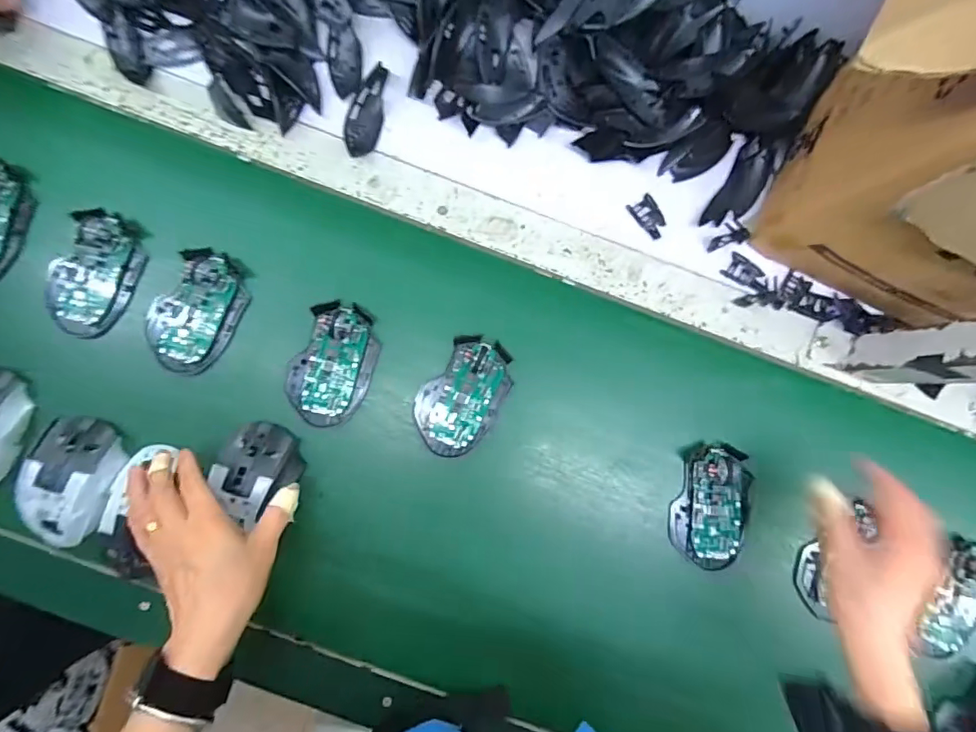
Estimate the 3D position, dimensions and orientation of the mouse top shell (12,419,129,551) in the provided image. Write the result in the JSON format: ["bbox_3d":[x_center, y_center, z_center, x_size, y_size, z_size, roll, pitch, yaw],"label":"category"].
[{"bbox_3d":[-0.375,0.105,0.444,0.068,0.034,0.115,23,88,0],"label":"mouse top shell"}]

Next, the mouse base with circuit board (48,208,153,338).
[{"bbox_3d":[-0.364,-0.084,0.463,0.058,0.027,0.115,23,88,0],"label":"mouse base with circuit board"}]

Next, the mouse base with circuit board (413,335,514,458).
[{"bbox_3d":[-0.021,0.029,0.475,0.072,0.023,0.110,35,88,0],"label":"mouse base with circuit board"}]

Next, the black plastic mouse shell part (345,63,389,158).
[{"bbox_3d":[-0.118,-0.247,0.483,0.034,0.006,0.088,12,88,-1],"label":"black plastic mouse shell part"}]

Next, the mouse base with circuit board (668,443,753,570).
[{"bbox_3d":[0.213,0.133,0.468,0.071,0.025,0.114,9,88,-1],"label":"mouse base with circuit board"}]

